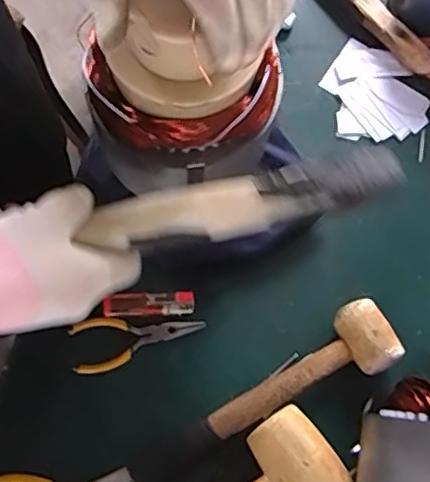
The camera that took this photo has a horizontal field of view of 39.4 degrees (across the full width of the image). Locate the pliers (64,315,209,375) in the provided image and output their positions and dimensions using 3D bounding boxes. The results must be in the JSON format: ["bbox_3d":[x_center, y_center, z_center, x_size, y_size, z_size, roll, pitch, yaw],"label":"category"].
[{"bbox_3d":[-0.072,0.091,0.564,0.122,0.006,0.049,-9,75,-3],"label":"pliers"}]

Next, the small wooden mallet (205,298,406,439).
[{"bbox_3d":[0.077,0.120,0.537,0.182,0.042,0.064,-31,77,-8],"label":"small wooden mallet"}]

